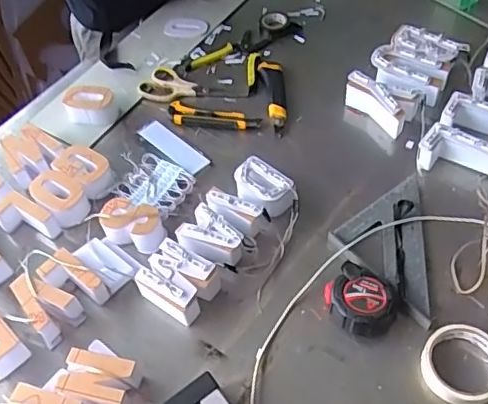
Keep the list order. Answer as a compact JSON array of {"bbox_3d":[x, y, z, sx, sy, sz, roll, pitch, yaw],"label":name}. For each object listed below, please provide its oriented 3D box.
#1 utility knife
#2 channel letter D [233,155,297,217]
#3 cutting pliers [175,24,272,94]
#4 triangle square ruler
[{"bbox_3d":[-0.052,-0.139,0.927,0.156,0.015,0.044,11,56,12],"label":"utility knife"},{"bbox_3d":[0.027,-0.015,0.808,0.092,0.043,0.067,29,62,23],"label":"channel letter D"},{"bbox_3d":[-0.035,-0.271,1.033,0.145,0.016,0.176,9,56,11],"label":"cutting pliers"},{"bbox_3d":[0.185,0.055,0.765,0.124,0.020,0.228,2,55,6],"label":"triangle square ruler"}]

